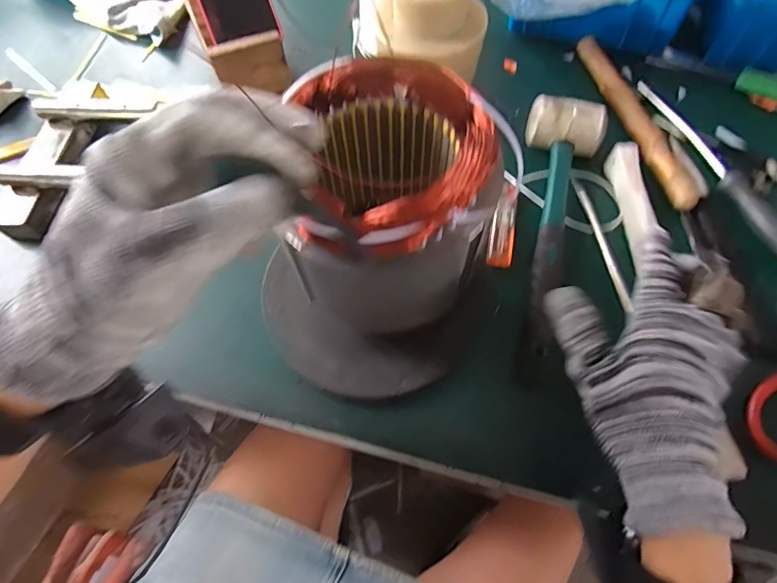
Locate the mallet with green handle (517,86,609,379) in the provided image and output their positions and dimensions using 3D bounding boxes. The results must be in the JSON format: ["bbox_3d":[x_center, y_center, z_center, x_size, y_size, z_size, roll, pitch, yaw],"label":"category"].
[{"bbox_3d":[0.143,-0.072,0.412,0.075,0.047,0.289,17,66,11],"label":"mallet with green handle"}]

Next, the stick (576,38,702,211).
[{"bbox_3d":[0.260,-0.186,0.480,0.026,0.018,0.244,-12,64,-4],"label":"stick"}]

